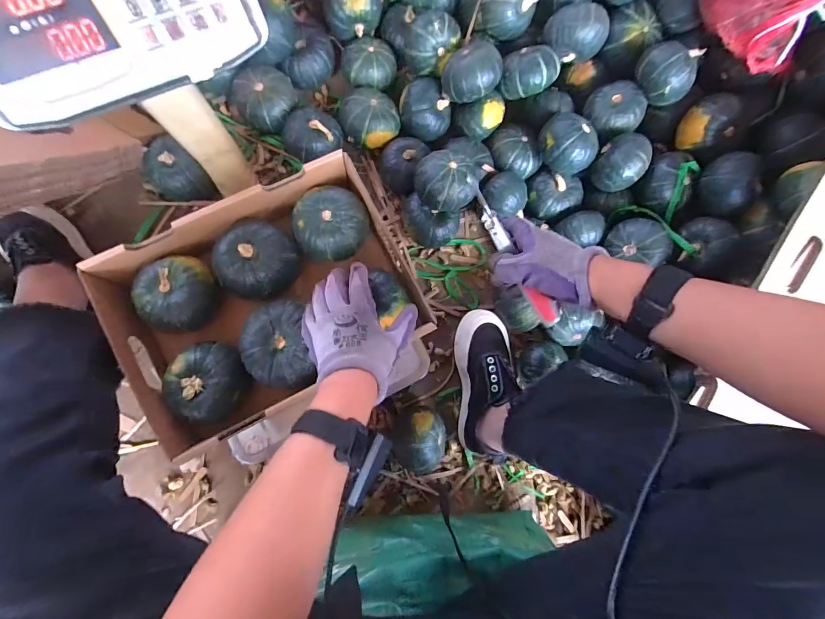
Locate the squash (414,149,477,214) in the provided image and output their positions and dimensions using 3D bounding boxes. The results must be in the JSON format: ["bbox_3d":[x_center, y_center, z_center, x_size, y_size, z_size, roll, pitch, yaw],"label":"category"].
[{"bbox_3d":[0.051,-0.195,0.553,0.095,0.054,0.087,1,85,-7],"label":"squash"}]

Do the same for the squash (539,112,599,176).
[{"bbox_3d":[0.252,-0.269,0.593,0.089,0.062,0.097,1,85,-7],"label":"squash"}]

